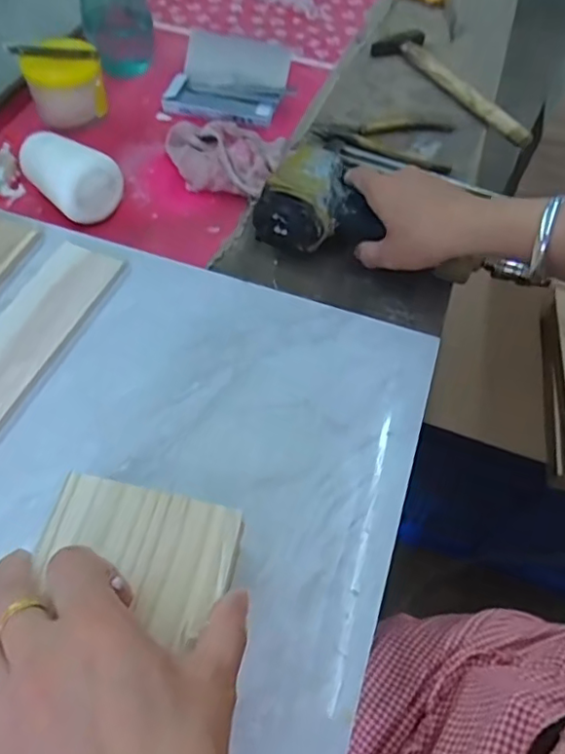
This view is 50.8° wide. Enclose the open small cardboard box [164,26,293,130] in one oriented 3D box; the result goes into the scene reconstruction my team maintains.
[{"bbox_3d":[-0.057,-0.345,0.679,0.128,0.034,0.126,12,55,4],"label":"open small cardboard box"}]

